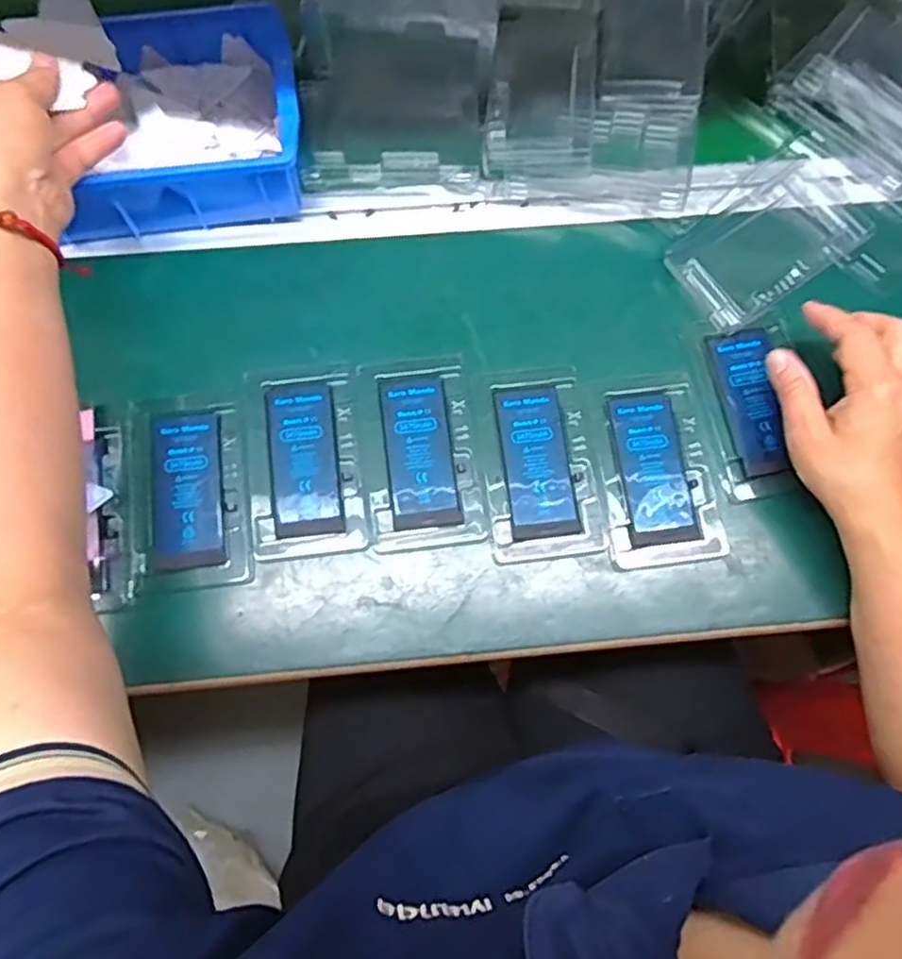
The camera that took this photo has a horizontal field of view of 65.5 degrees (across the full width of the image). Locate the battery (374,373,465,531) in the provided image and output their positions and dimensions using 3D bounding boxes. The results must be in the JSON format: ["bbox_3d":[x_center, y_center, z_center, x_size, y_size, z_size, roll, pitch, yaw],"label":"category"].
[{"bbox_3d":[-0.021,-0.020,0.460,0.045,0.004,0.103,-8,79,-3],"label":"battery"}]

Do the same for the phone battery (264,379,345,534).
[{"bbox_3d":[-0.096,-0.014,0.458,0.046,0.004,0.101,-8,79,-3],"label":"phone battery"}]

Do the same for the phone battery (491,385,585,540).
[{"bbox_3d":[0.056,-0.013,0.462,0.044,0.004,0.101,-8,79,-3],"label":"phone battery"}]

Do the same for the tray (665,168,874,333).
[{"bbox_3d":[0.223,-0.168,0.497,0.136,0.012,0.079,-34,82,-8],"label":"tray"}]

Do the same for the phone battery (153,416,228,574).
[{"bbox_3d":[-0.169,0.005,0.451,0.044,0.004,0.101,-6,79,-3],"label":"phone battery"}]

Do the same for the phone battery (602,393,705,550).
[{"bbox_3d":[0.135,-0.009,0.463,0.044,0.004,0.103,-7,79,-3],"label":"phone battery"}]

